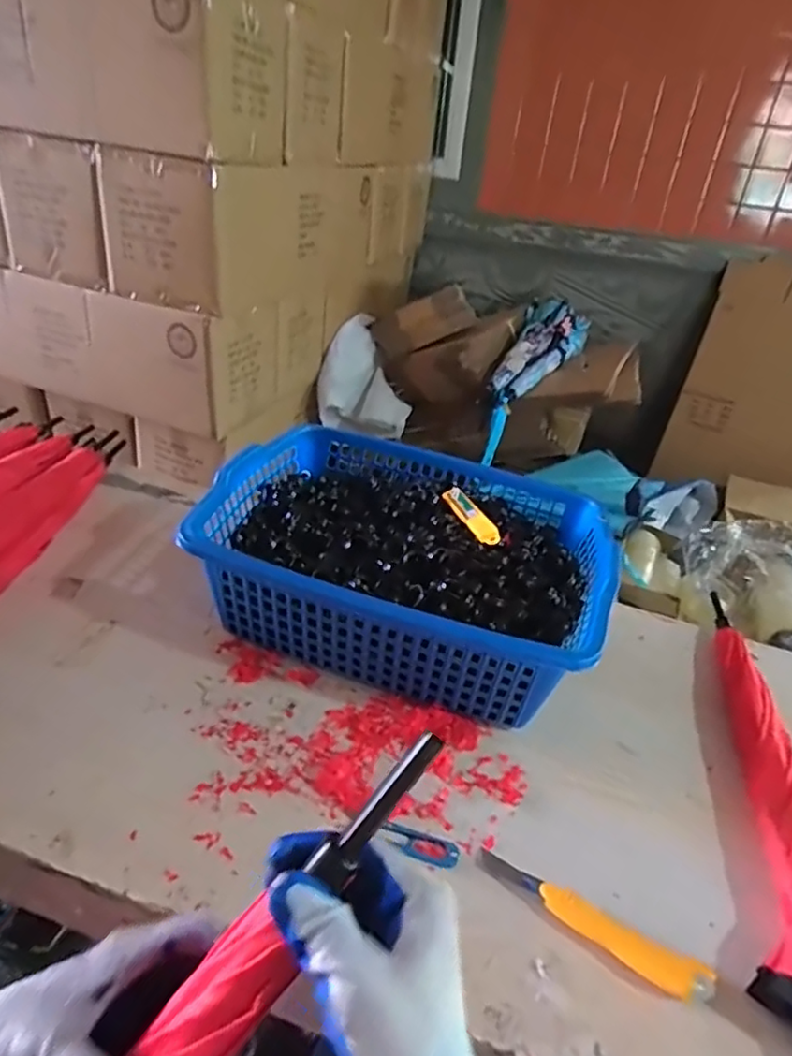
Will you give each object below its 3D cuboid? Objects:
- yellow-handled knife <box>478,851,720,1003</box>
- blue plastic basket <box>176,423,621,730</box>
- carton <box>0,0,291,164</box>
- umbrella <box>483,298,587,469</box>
[{"bbox_3d":[0.169,0.343,0.535,0.205,0.015,0.033,23,35,23],"label":"yellow-handled knife"},{"bbox_3d":[0.018,0.043,0.808,0.475,0.168,0.352,14,32,11],"label":"blue plastic basket"},{"bbox_3d":[-0.560,-0.856,1.106,0.712,0.258,0.258,10,31,5],"label":"carton"},{"bbox_3d":[0.379,-0.463,1.754,0.161,0.136,0.626,23,59,23],"label":"umbrella"}]

